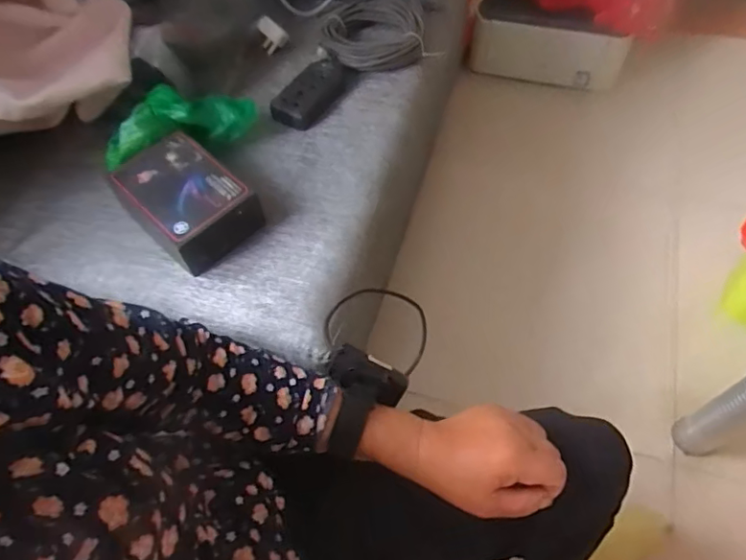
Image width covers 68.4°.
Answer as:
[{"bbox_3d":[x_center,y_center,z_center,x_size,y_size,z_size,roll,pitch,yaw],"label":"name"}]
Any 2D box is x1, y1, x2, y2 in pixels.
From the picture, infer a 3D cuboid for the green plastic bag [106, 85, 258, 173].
[{"bbox_3d":[-0.272,-0.214,0.775,0.207,0.083,0.079,-24,60,-12],"label":"green plastic bag"}]

